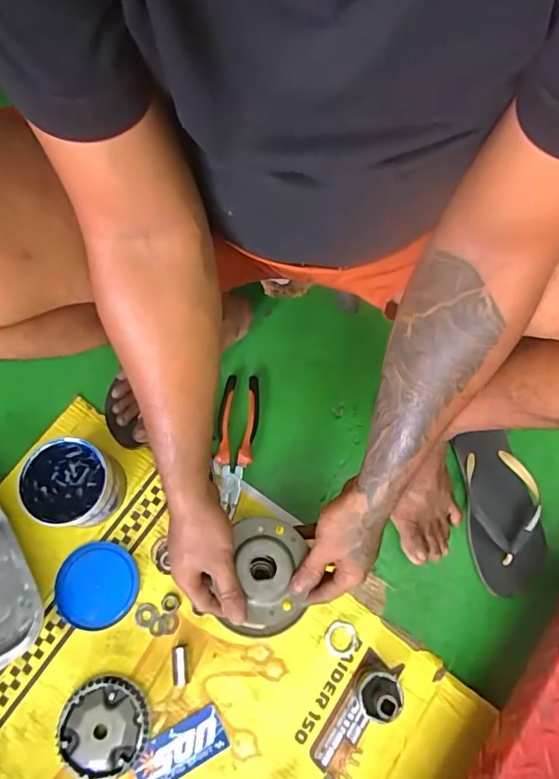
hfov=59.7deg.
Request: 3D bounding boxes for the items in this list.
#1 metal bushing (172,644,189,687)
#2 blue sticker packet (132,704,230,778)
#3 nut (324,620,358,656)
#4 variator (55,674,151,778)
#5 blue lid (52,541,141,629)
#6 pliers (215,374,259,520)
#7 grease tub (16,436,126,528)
[{"bbox_3d":[-0.117,0.327,0.579,0.019,0.017,0.043,-3,74,-2],"label":"metal bushing"},{"bbox_3d":[-0.114,0.414,0.559,0.104,0.008,0.050,-24,75,-12],"label":"blue sticker packet"},{"bbox_3d":[0.075,0.308,0.602,0.039,0.004,0.038,0,74,-1],"label":"nut"},{"bbox_3d":[-0.199,0.384,0.557,0.097,0.032,0.095,13,74,2],"label":"variator"},{"bbox_3d":[-0.233,0.249,0.620,0.100,0.004,0.100,0,74,-1],"label":"blue lid"},{"bbox_3d":[-0.059,0.072,0.666,0.053,0.015,0.186,3,74,-1],"label":"pliers"},{"bbox_3d":[-0.253,0.116,0.602,0.096,0.087,0.097,0,74,-1],"label":"grease tub"}]

